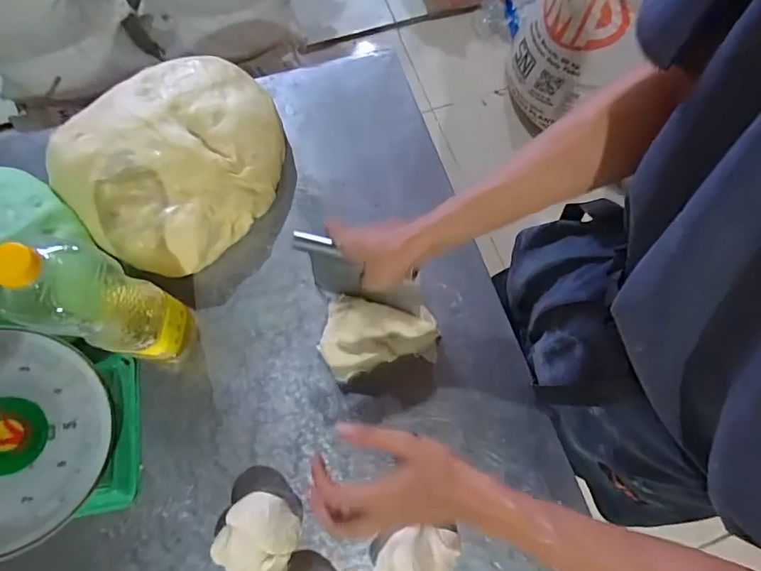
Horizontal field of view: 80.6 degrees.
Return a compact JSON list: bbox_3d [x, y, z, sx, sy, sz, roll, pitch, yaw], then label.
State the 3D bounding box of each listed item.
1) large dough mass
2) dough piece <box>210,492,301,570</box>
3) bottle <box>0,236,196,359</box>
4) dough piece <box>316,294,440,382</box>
[{"bbox_3d":[-0.257,-0.159,0.588,0.278,0.107,0.234,-39,77,-12],"label":"large dough mass"},{"bbox_3d":[-0.132,0.273,0.485,0.081,0.047,0.084,0,73,-1],"label":"dough piece"},{"bbox_3d":[-0.260,0.025,0.444,0.069,0.262,0.081,23,74,6],"label":"bottle"},{"bbox_3d":[0.001,0.067,0.547,0.140,0.056,0.094,7,73,1],"label":"dough piece"}]

